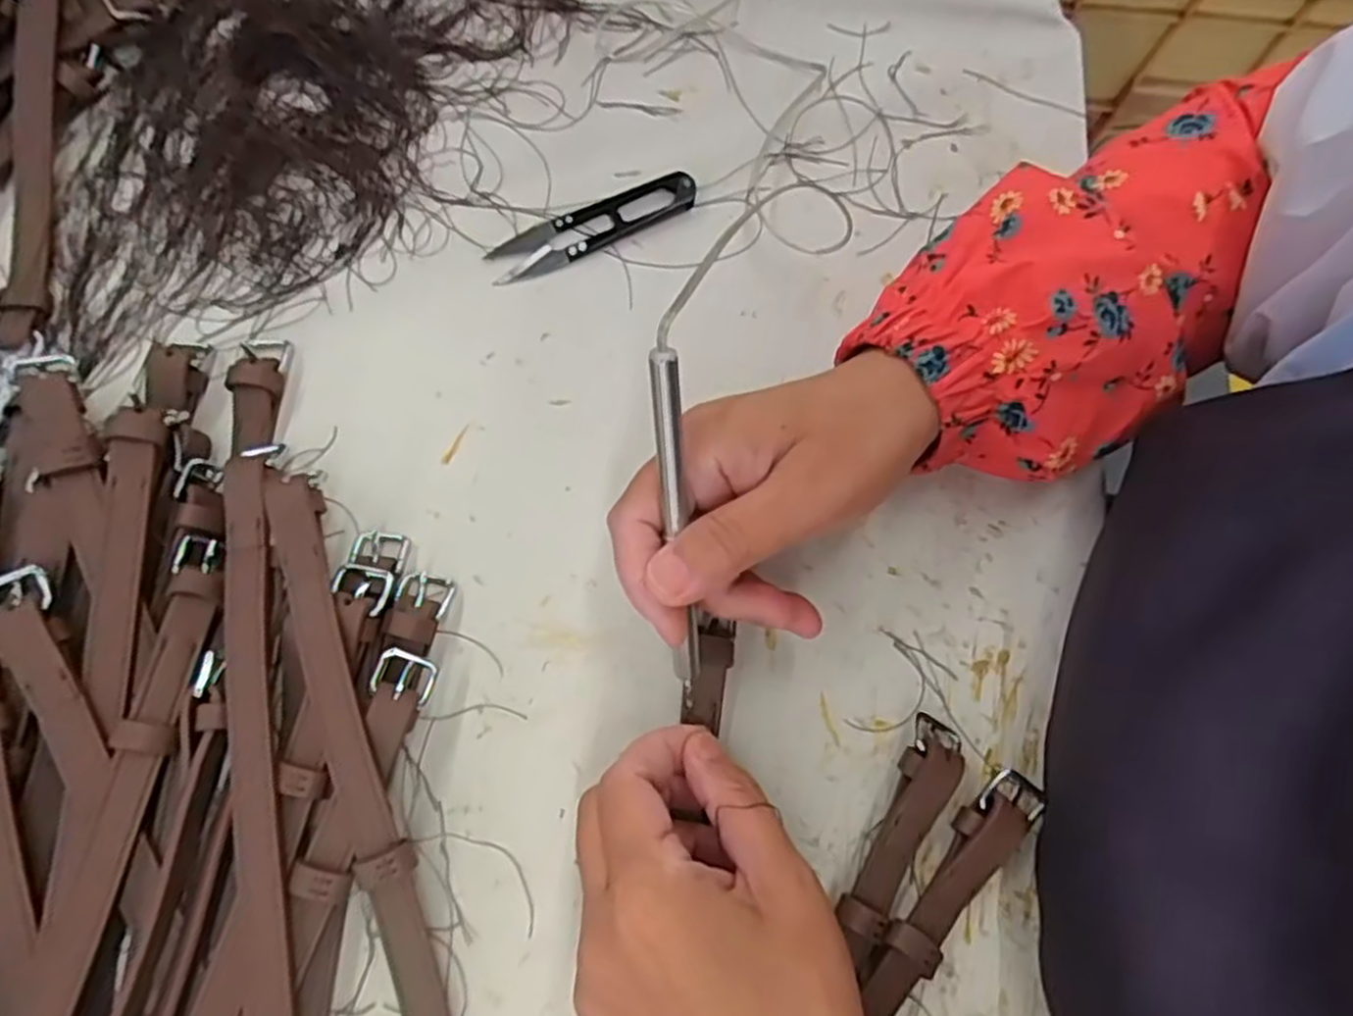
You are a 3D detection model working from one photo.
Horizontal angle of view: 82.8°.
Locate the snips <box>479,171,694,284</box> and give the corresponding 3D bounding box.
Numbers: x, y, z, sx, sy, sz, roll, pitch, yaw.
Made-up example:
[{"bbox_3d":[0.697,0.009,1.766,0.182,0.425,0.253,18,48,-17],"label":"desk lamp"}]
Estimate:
[{"bbox_3d":[-0.039,-0.133,0.358,0.100,0.008,0.023,-23,75,-8],"label":"snips"}]

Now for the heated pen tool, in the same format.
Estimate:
[{"bbox_3d":[0.000,0.010,0.262,0.010,0.132,0.013,-8,33,-4],"label":"heated pen tool"}]

